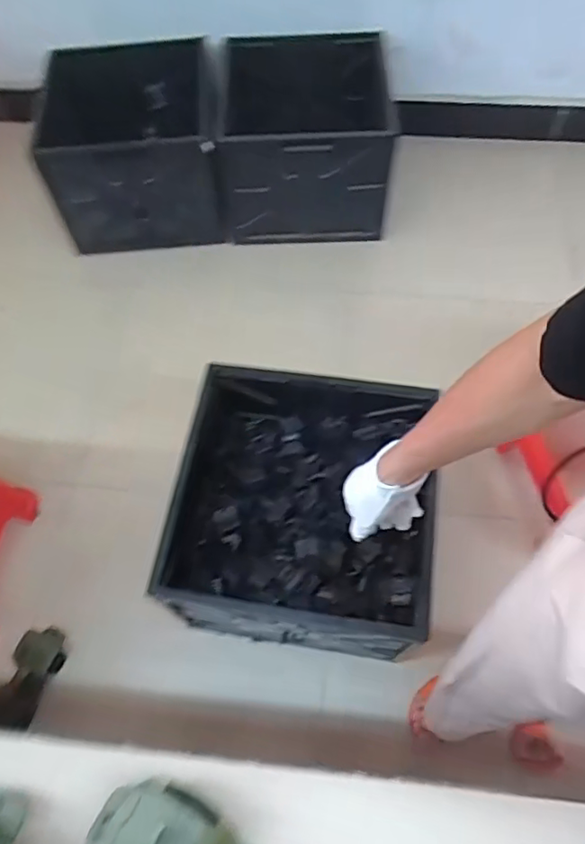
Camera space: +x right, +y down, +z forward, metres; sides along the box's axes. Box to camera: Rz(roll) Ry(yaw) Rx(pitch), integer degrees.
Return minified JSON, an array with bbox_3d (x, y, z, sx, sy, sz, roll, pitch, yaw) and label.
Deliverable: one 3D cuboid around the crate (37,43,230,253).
[{"bbox_3d":[-0.411,-0.695,1.538,0.444,0.337,0.364,-7,62,-2],"label":"crate"}]

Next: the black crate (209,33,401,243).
[{"bbox_3d":[0.028,-0.756,1.558,0.479,0.346,0.428,-1,62,1],"label":"black crate"}]

